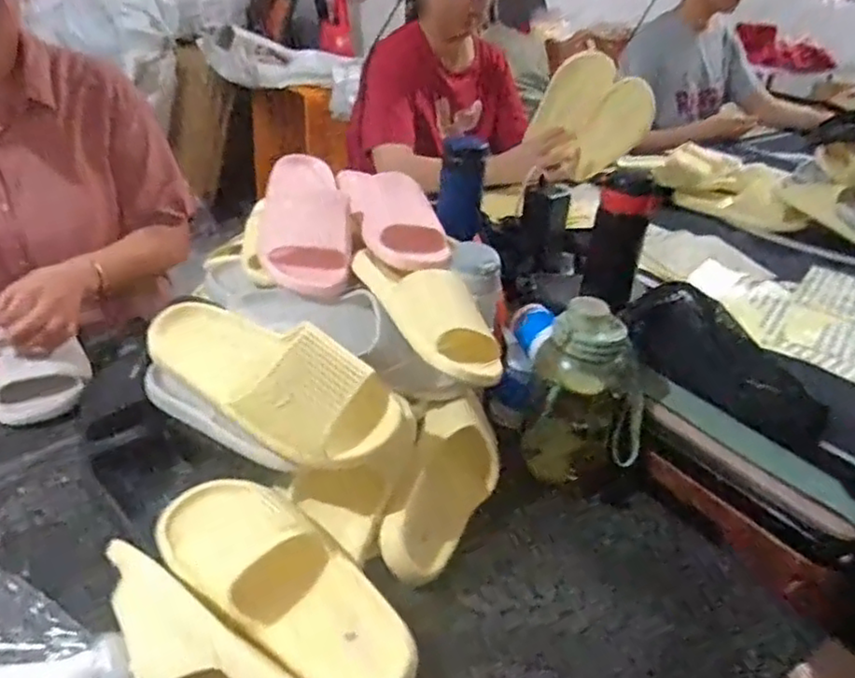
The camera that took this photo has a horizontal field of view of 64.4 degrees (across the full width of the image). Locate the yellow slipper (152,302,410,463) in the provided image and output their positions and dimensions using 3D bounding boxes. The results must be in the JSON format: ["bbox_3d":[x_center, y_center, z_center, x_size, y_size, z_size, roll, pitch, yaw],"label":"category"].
[{"bbox_3d":[-0.149,0.033,0.616,0.236,0.085,0.081,15,33,17],"label":"yellow slipper"}]

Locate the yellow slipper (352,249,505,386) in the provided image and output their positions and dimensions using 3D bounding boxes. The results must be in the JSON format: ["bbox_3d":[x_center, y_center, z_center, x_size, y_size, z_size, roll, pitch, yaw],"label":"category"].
[{"bbox_3d":[-0.001,-0.037,0.719,0.084,0.065,0.213,-12,35,-25],"label":"yellow slipper"}]

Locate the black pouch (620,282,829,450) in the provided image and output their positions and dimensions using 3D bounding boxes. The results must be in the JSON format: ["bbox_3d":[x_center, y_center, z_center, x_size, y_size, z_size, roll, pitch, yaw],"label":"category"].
[{"bbox_3d":[0.333,0.028,0.784,0.047,0.119,0.253,-14,36,-28],"label":"black pouch"}]

